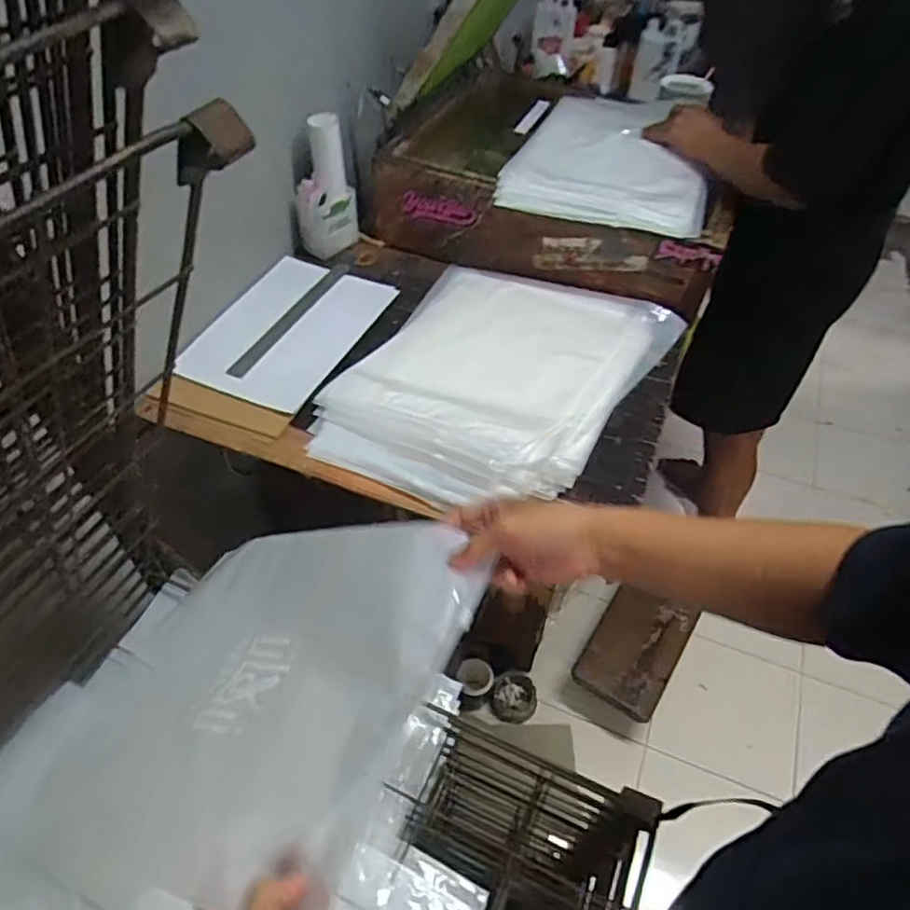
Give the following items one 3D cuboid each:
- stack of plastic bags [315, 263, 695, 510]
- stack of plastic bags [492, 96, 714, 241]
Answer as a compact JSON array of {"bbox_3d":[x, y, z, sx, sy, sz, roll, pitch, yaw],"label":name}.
[{"bbox_3d":[0.064,-0.132,0.957,0.377,0.047,0.508,24,52,18],"label":"stack of plastic bags"},{"bbox_3d":[0.281,-0.516,1.143,0.325,0.061,0.451,15,50,12],"label":"stack of plastic bags"}]

